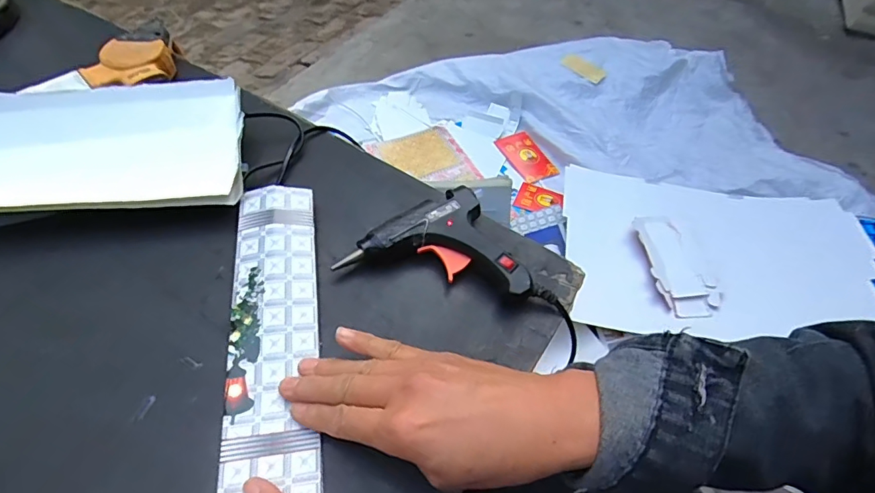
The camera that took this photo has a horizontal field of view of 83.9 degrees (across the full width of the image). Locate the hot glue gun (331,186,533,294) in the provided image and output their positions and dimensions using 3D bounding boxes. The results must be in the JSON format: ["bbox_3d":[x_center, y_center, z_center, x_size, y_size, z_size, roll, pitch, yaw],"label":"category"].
[{"bbox_3d":[0.006,-0.008,0.380,0.134,0.026,0.083,12,54,5],"label":"hot glue gun"}]

